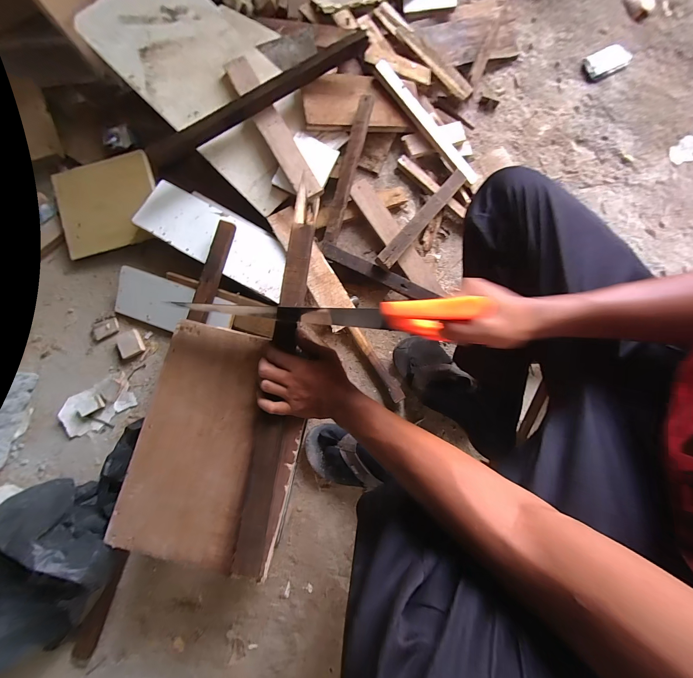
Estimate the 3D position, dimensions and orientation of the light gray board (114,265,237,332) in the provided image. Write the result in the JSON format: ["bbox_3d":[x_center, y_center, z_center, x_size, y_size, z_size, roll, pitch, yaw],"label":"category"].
[{"bbox_3d":[-0.375,-0.069,0.631,0.260,0.014,0.105,19,99,1],"label":"light gray board"}]

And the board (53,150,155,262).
[{"bbox_3d":[-0.534,-0.301,0.653,0.243,0.011,0.192,-11,95,8],"label":"board"}]

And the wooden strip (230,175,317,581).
[{"bbox_3d":[-0.091,0.033,0.409,0.038,0.029,0.536,7,82,1],"label":"wooden strip"}]

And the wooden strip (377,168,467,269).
[{"bbox_3d":[0.181,-0.283,0.663,0.034,0.013,0.324,43,75,-8],"label":"wooden strip"}]

